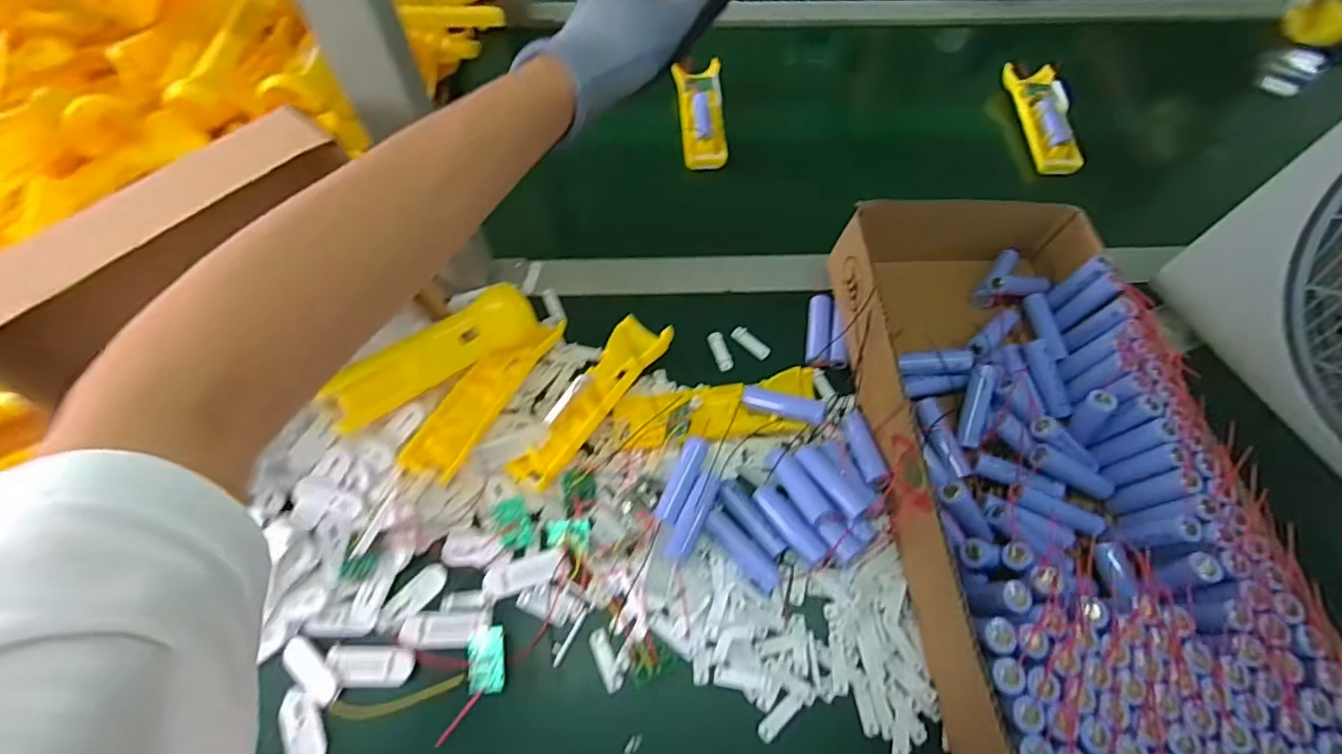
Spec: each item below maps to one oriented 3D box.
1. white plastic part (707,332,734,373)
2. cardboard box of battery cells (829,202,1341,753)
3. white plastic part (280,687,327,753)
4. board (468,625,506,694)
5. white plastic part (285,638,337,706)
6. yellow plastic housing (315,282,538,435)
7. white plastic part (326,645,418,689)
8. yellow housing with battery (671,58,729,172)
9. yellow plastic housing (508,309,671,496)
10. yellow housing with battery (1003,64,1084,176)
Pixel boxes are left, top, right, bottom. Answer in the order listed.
[{"bbox_3d":[0.044,-0.023,0.516,0.013,0.009,0.037,-17,63,-10],"label":"white plastic part"},{"bbox_3d":[0.266,0.058,0.426,0.224,0.082,0.416,-5,62,-4],"label":"cardboard box of battery cells"},{"bbox_3d":[-0.236,0.228,0.372,0.022,0.009,0.052,-25,65,-14],"label":"white plastic part"},{"bbox_3d":[-0.122,0.188,0.385,0.025,0.011,0.040,-5,62,-4],"label":"board"},{"bbox_3d":[-0.240,0.195,0.385,0.049,0.004,0.017,39,67,18],"label":"white plastic part"},{"bbox_3d":[-0.184,-0.018,0.451,0.165,0.045,0.022,-35,23,-24],"label":"yellow plastic housing"},{"bbox_3d":[-0.200,0.194,0.387,0.057,0.012,0.024,3,61,0],"label":"white plastic part"},{"bbox_3d":[0.033,-0.301,0.656,0.050,0.029,0.155,-1,61,-2],"label":"yellow housing with battery"},{"bbox_3d":[-0.062,0.019,0.464,0.045,0.039,0.159,31,65,14],"label":"yellow plastic housing"},{"bbox_3d":[0.415,-0.294,0.647,0.048,0.033,0.157,2,61,0],"label":"yellow housing with battery"}]

